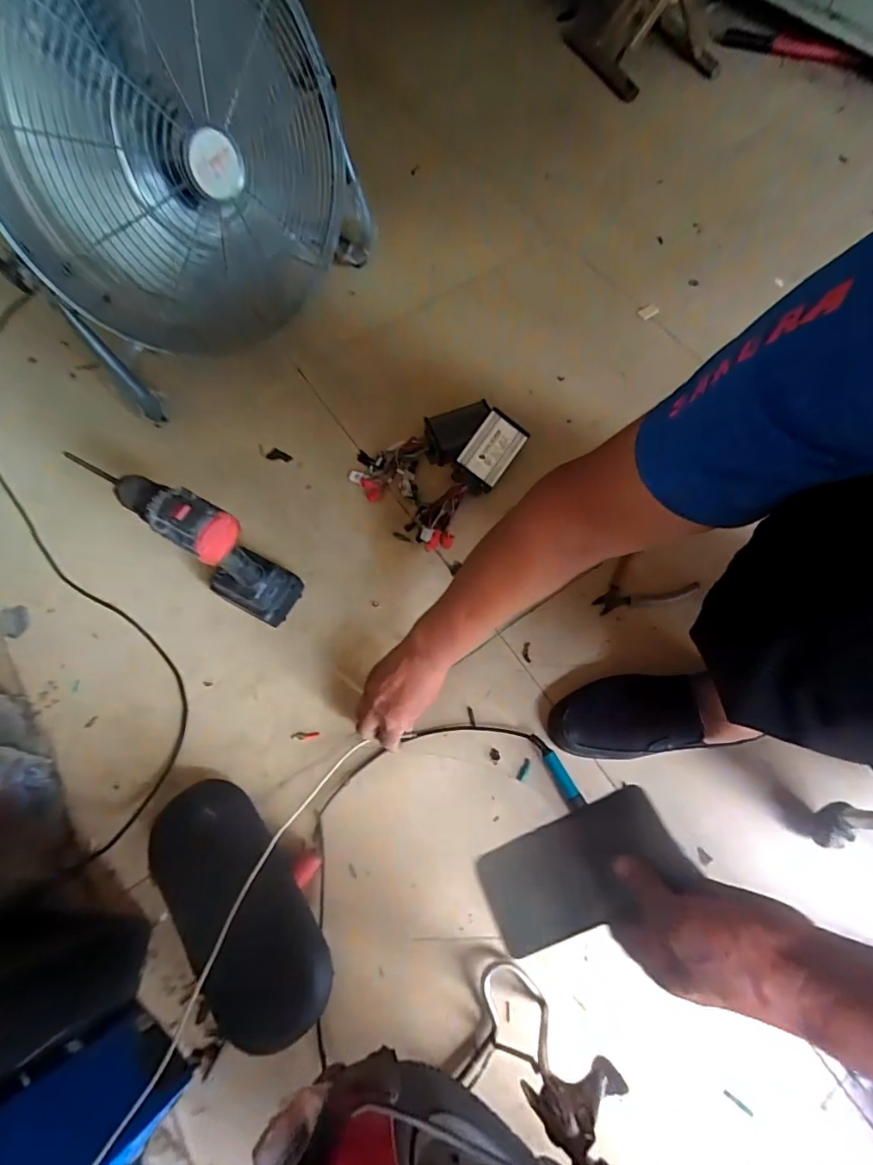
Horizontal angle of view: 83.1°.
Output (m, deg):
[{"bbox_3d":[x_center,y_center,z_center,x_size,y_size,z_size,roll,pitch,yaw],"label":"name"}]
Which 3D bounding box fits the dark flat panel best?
[{"bbox_3d":[0.115,0.240,0.411,0.162,0.015,0.079,-32,60,12],"label":"dark flat panel"}]

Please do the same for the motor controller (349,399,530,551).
[{"bbox_3d":[-0.004,-0.198,0.782,0.213,0.080,0.246,38,74,14],"label":"motor controller"}]

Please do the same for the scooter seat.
[{"bbox_3d":[-0.233,0.369,0.569,0.126,0.066,0.286,-31,72,-10],"label":"scooter seat"}]

